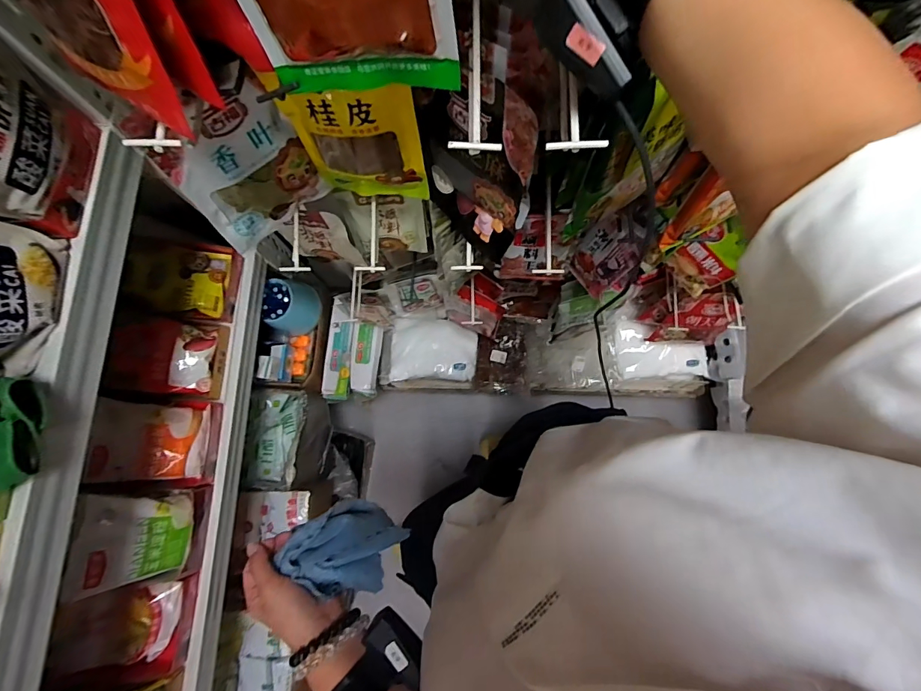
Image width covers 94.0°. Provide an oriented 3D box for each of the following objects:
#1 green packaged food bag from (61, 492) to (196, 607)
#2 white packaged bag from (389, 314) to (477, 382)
[{"bbox_3d":[-0.528,0.304,0.699,0.067,0.167,0.152,3,86,37],"label":"green packaged food bag"},{"bbox_3d":[-0.069,0.006,1.144,0.221,0.040,0.173,0,78,2],"label":"white packaged bag"}]

